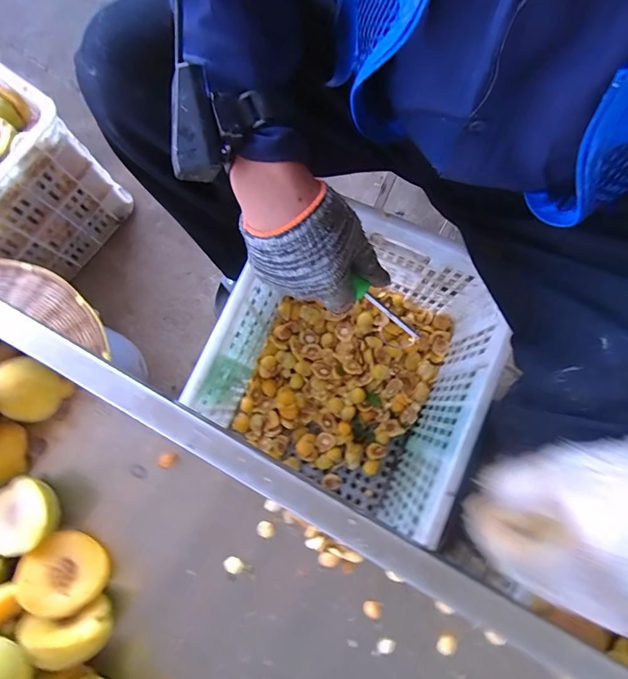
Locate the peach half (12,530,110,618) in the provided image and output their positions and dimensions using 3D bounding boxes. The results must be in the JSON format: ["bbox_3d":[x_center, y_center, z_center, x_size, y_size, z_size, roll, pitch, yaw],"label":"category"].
[{"bbox_3d":[-0.214,0.200,0.339,0.059,0.060,0.030,45,125,2],"label":"peach half"}]

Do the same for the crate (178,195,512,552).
[{"bbox_3d":[0.058,0.050,0.638,0.334,0.285,0.372,25,81,5],"label":"crate"}]

